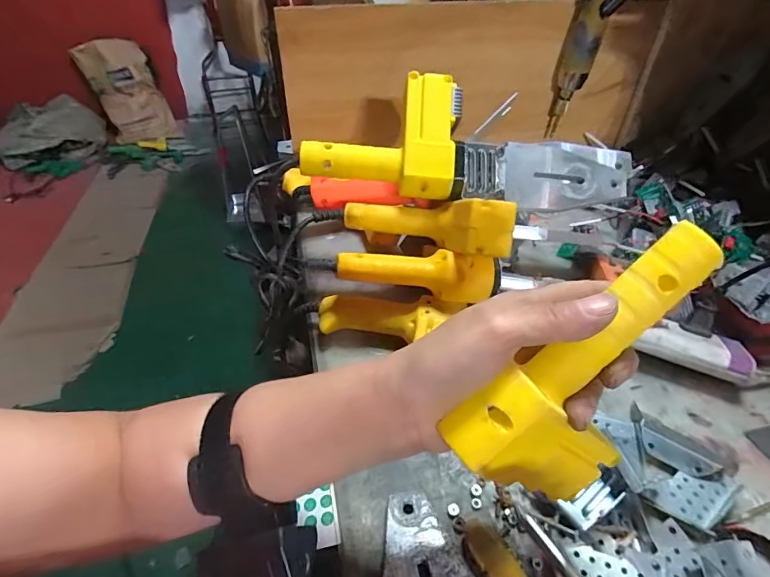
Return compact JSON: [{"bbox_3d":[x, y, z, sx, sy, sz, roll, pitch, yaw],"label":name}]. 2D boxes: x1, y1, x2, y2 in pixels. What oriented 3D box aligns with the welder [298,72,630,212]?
[{"bbox_3d":[0.091,-0.143,0.437,0.336,0.114,0.052,10,6,-9],"label":"welder"}]

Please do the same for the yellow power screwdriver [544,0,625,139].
[{"bbox_3d":[0.280,-0.325,0.603,0.059,0.205,0.043,13,43,14],"label":"yellow power screwdriver"}]

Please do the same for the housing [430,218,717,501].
[{"bbox_3d":[0.084,0.041,0.212,0.104,0.155,0.045,-2,25,-22],"label":"housing"}]

